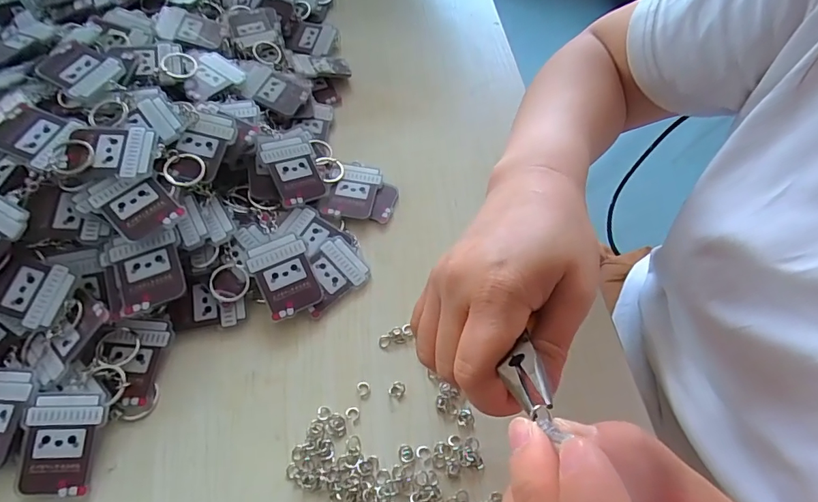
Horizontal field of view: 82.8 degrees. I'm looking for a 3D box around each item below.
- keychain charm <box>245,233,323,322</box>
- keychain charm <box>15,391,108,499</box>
[{"bbox_3d":[-0.082,0.016,0.307,0.037,0.004,0.052,-24,80,-17],"label":"keychain charm"},{"bbox_3d":[-0.189,0.104,0.252,0.039,0.004,0.052,3,71,-6],"label":"keychain charm"}]

